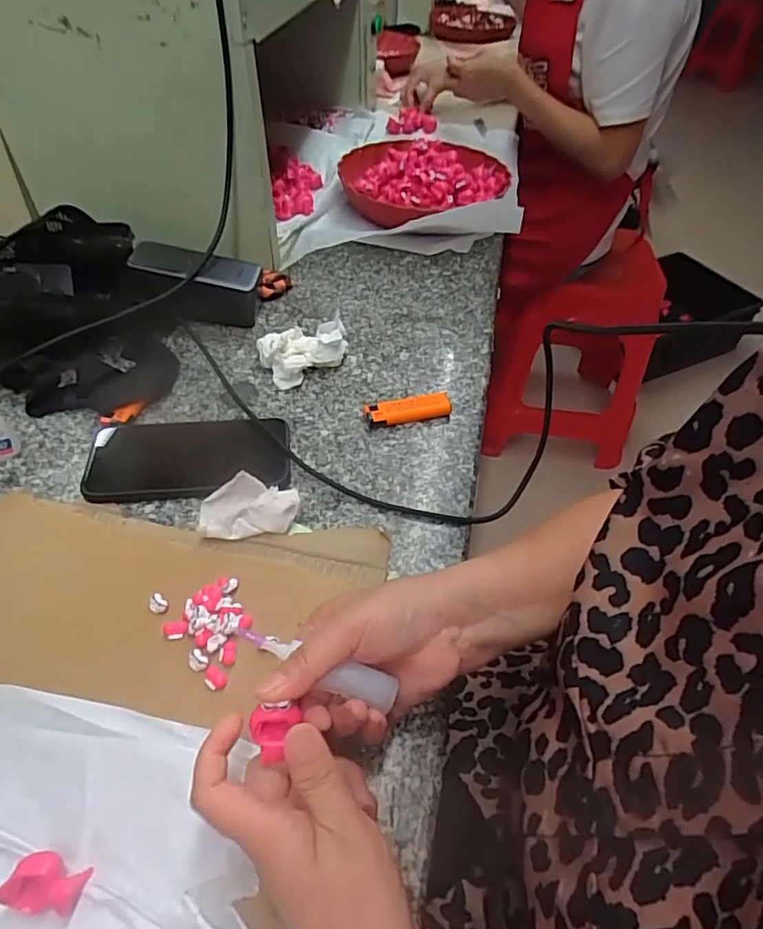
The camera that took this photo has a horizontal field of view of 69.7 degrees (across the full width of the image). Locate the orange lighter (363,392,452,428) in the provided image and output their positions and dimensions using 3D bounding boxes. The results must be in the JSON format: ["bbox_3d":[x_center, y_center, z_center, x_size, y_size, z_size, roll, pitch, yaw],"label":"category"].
[{"bbox_3d":[0.025,-0.053,0.516,0.080,0.015,0.026,-9,49,-12],"label":"orange lighter"}]

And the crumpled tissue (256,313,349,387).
[{"bbox_3d":[-0.075,-0.118,0.560,0.090,0.034,0.058,-23,53,-23],"label":"crumpled tissue"}]

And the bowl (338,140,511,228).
[{"bbox_3d":[0.055,-0.434,0.824,0.241,0.068,0.196,-13,50,-15],"label":"bowl"}]

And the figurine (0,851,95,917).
[{"bbox_3d":[-0.160,0.201,0.262,0.032,0.020,0.022,8,48,4],"label":"figurine"}]

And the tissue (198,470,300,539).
[{"bbox_3d":[-0.101,0.032,0.416,0.073,0.041,0.029,-7,48,-10],"label":"tissue"}]

